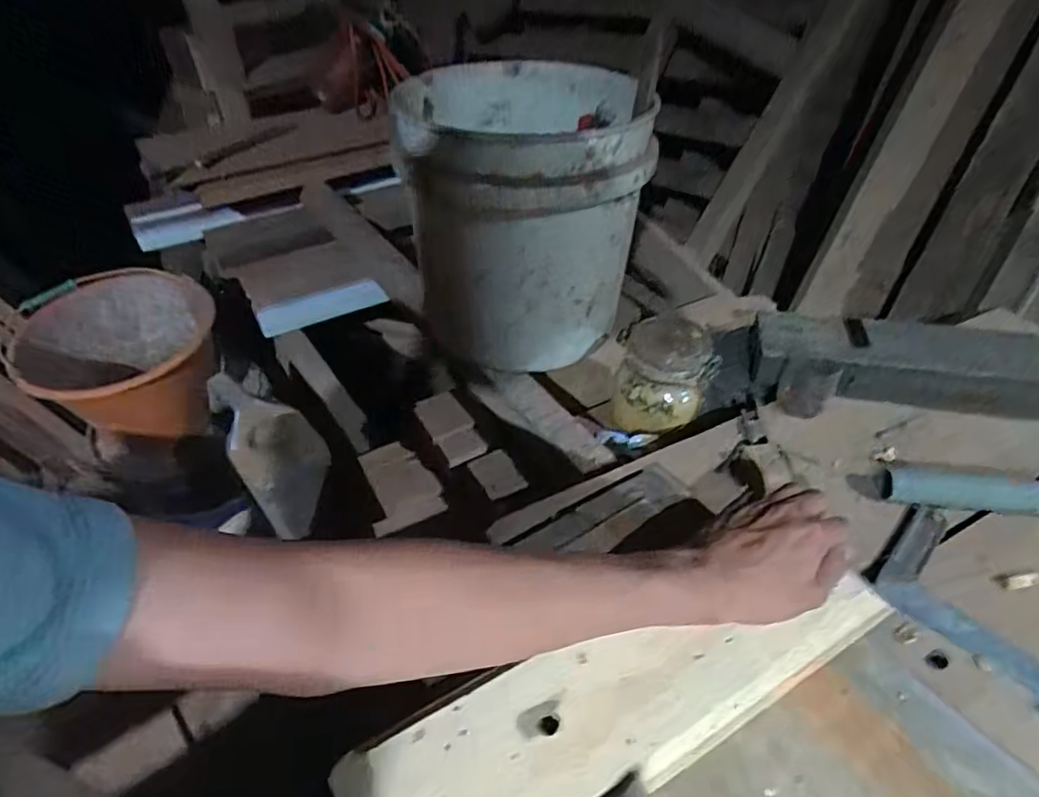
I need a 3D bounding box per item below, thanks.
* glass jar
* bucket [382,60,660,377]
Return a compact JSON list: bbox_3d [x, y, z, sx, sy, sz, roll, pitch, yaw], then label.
[{"bbox_3d":[0.172,-0.027,0.713,0.102,0.110,0.102,0,40,0],"label":"glass jar"},{"bbox_3d":[0.003,-0.217,0.724,0.260,0.284,0.263,-1,40,-2],"label":"bucket"}]

